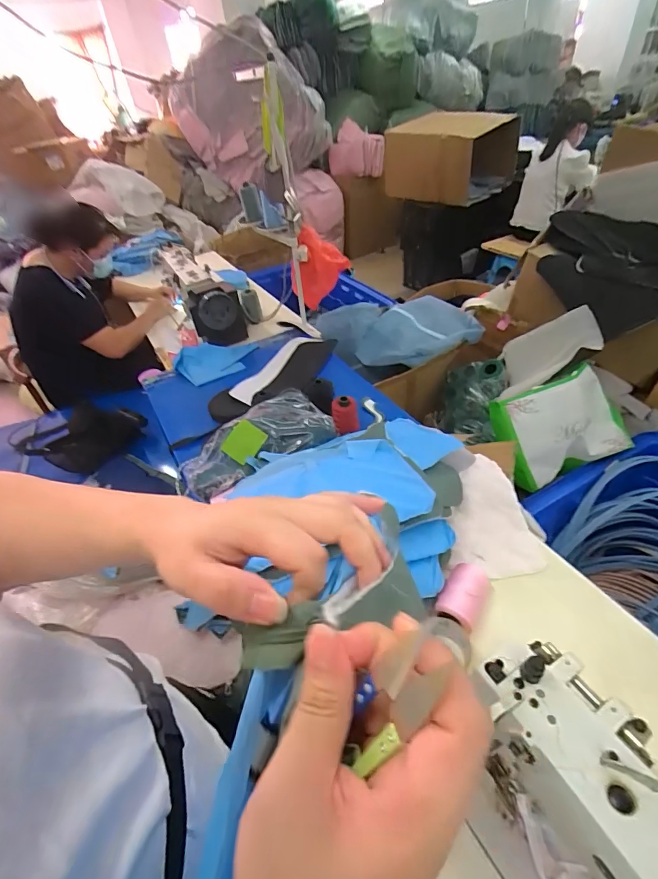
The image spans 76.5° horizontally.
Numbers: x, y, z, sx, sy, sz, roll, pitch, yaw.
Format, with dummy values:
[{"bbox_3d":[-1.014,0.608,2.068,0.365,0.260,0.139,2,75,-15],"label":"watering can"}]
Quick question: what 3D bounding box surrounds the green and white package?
[{"bbox_3d":[0.592,-0.030,1.073,0.293,0.250,0.079,-25,8,5],"label":"green and white package"}]

